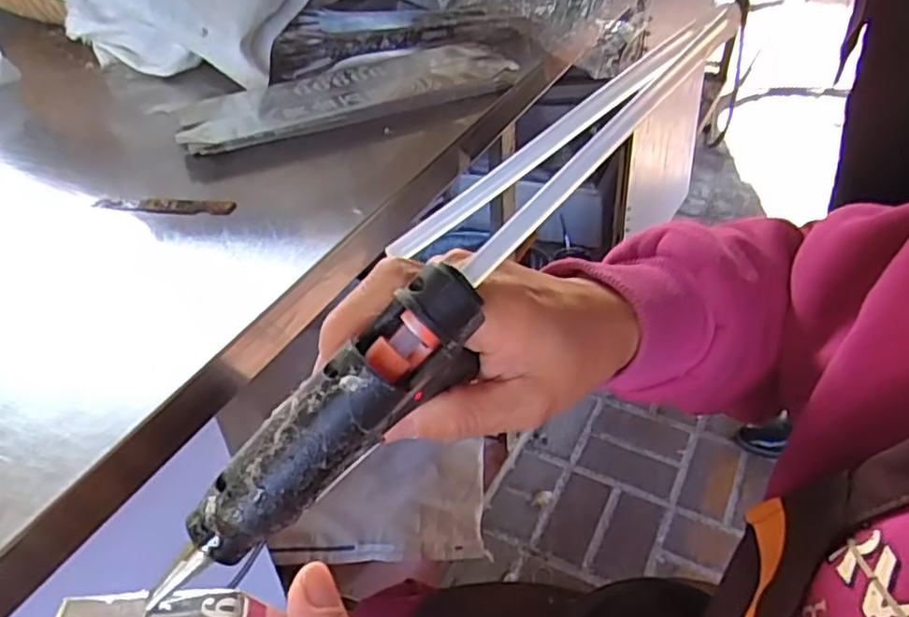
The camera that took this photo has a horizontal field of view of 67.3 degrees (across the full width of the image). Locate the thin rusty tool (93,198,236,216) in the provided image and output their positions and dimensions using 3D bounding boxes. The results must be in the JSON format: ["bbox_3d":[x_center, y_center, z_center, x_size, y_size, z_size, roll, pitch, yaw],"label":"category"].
[{"bbox_3d":[-0.202,-0.071,0.477,0.098,0.010,0.010,3,41,6],"label":"thin rusty tool"}]

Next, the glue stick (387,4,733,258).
[{"bbox_3d":[0.031,-0.051,0.212,0.121,0.008,0.005,-35,42,10],"label":"glue stick"}]

